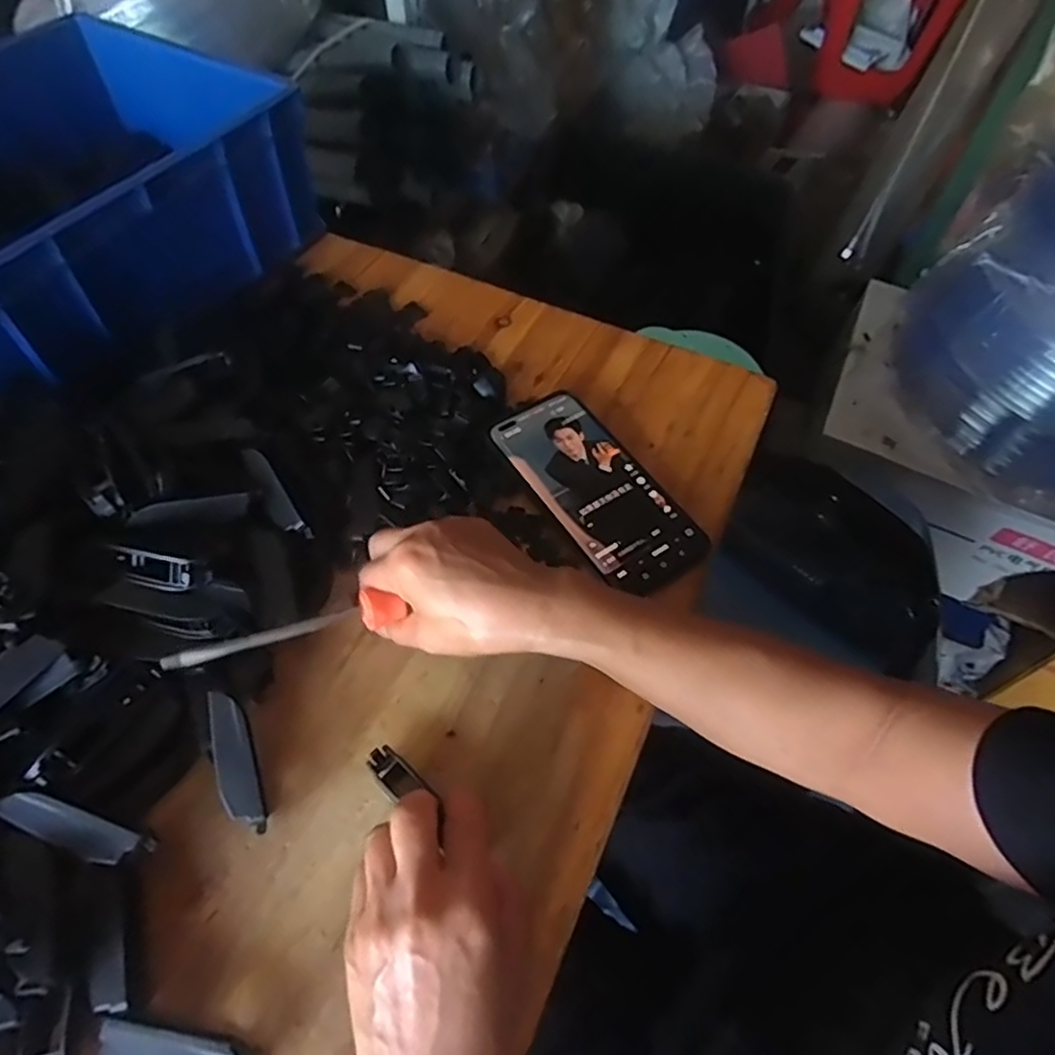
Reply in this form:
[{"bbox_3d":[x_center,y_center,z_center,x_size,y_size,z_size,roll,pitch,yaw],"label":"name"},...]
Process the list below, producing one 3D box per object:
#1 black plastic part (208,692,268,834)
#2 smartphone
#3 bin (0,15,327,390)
[{"bbox_3d":[-0.150,0.120,0.340,0.019,0.012,0.071,-18,80,-13],"label":"black plastic part"},{"bbox_3d":[0.047,-0.028,0.450,0.075,0.005,0.163,-30,64,-20],"label":"smartphone"},{"bbox_3d":[-0.366,-0.256,0.520,0.257,0.109,0.330,30,61,17],"label":"bin"}]

